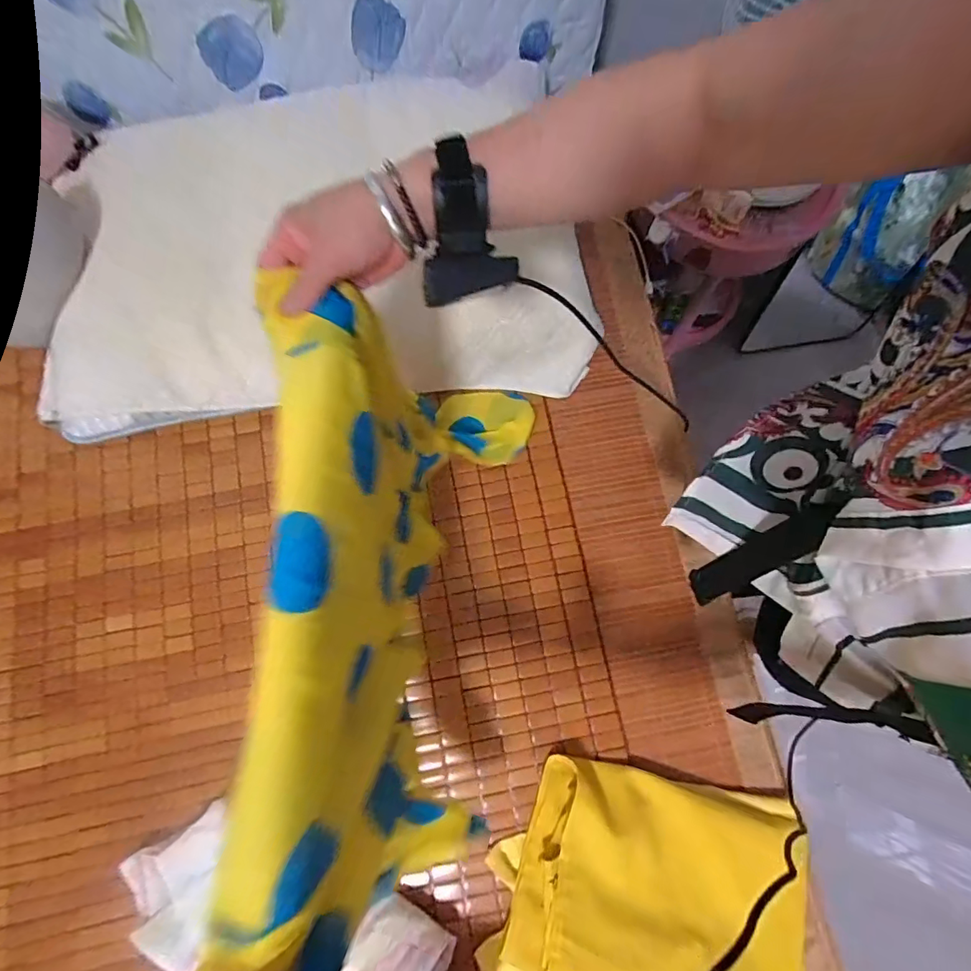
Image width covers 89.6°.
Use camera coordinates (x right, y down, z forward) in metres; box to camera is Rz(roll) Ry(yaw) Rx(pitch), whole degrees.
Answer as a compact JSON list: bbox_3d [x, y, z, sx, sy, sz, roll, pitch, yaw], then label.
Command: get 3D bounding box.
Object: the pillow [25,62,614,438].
[{"bbox_3d":[-0.211,-0.313,0.631,0.683,0.166,0.407,-6,72,-4],"label":"pillow"}]

